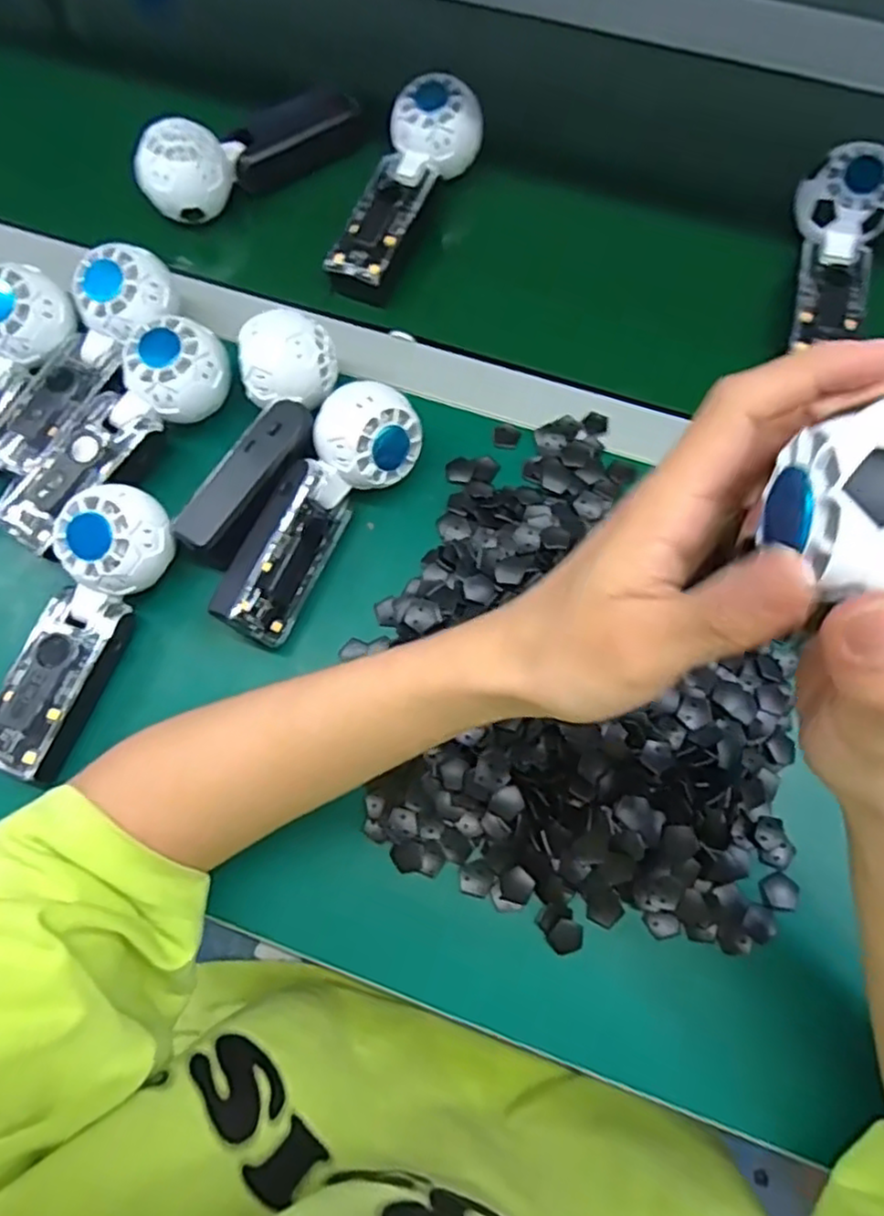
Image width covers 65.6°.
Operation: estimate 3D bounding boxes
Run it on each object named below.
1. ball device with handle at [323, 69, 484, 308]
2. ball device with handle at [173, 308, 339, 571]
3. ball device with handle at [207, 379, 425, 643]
[{"bbox_3d":[-0.031,-0.302,0.496,0.055,0.054,0.163,27,74,9],"label":"ball device with handle"},{"bbox_3d":[-0.111,-0.105,0.423,0.059,0.047,0.161,14,72,5],"label":"ball device with handle"},{"bbox_3d":[-0.077,-0.059,0.412,0.053,0.056,0.163,33,75,11],"label":"ball device with handle"}]

